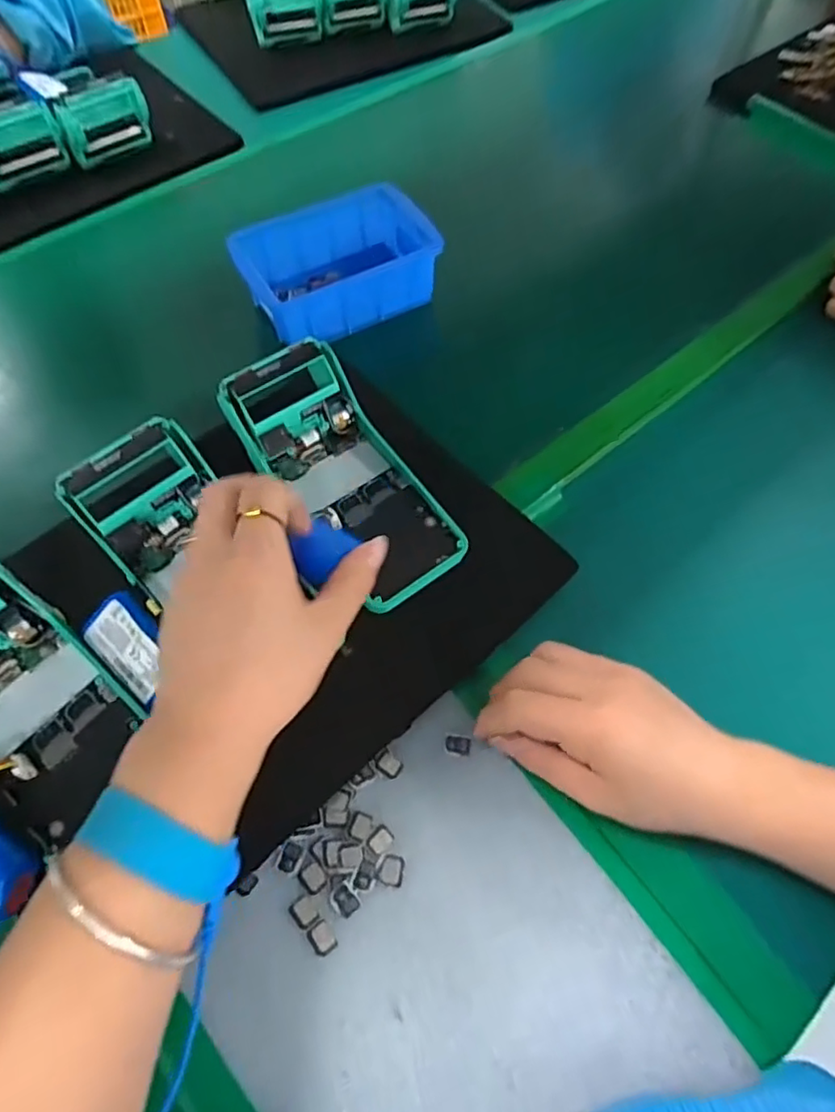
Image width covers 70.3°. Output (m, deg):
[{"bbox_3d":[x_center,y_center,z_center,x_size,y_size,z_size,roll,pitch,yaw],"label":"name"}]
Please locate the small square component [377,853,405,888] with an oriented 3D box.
[{"bbox_3d":[-0.014,0.164,0.309,0.013,0.004,0.015,12,59,7],"label":"small square component"}]

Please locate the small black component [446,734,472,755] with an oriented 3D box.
[{"bbox_3d":[0.023,0.108,0.339,0.015,0.004,0.010,8,62,5],"label":"small black component"}]

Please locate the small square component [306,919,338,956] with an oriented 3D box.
[{"bbox_3d":[-0.048,0.191,0.295,0.011,0.004,0.014,-33,64,-19],"label":"small square component"}]

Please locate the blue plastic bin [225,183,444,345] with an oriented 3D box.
[{"bbox_3d":[-0.063,-0.227,0.473,0.141,0.058,0.089,-27,62,-16],"label":"blue plastic bin"}]

